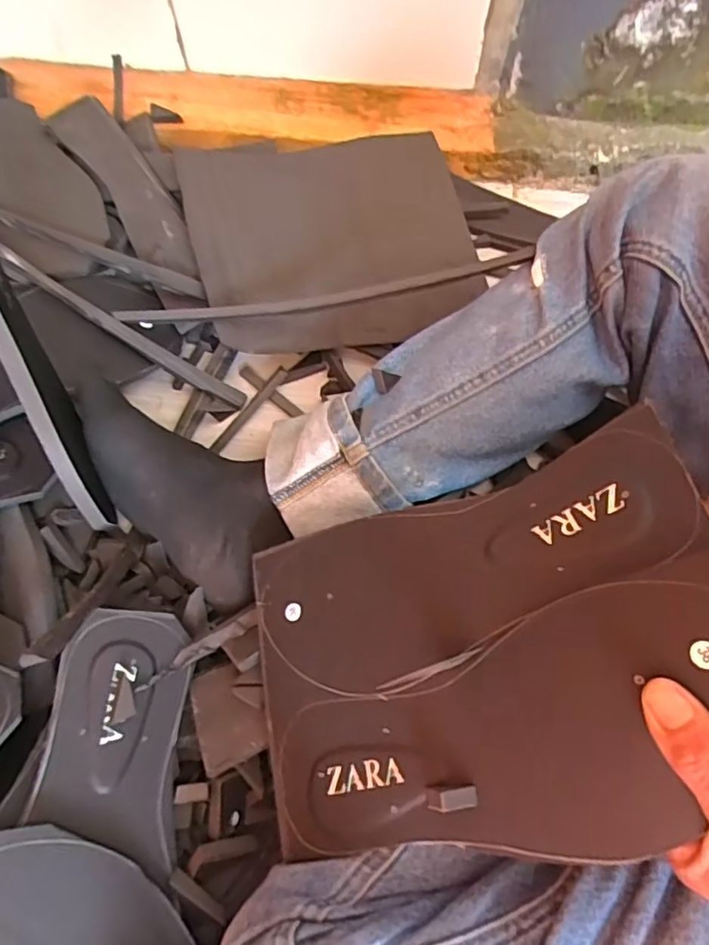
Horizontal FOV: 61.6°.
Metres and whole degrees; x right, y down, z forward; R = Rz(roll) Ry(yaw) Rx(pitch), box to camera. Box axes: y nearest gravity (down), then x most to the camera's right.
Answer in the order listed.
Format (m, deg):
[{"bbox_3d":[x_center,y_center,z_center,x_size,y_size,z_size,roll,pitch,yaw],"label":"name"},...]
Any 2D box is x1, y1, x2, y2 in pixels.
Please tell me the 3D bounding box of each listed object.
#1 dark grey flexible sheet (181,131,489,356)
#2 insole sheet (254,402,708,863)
[{"bbox_3d":[-0.017,-0.223,0.548,0.257,0.028,0.228,-10,71,-10],"label":"dark grey flexible sheet"},{"bbox_3d":[0.052,0.086,0.294,0.249,0.022,0.175,-23,58,25],"label":"insole sheet"}]

